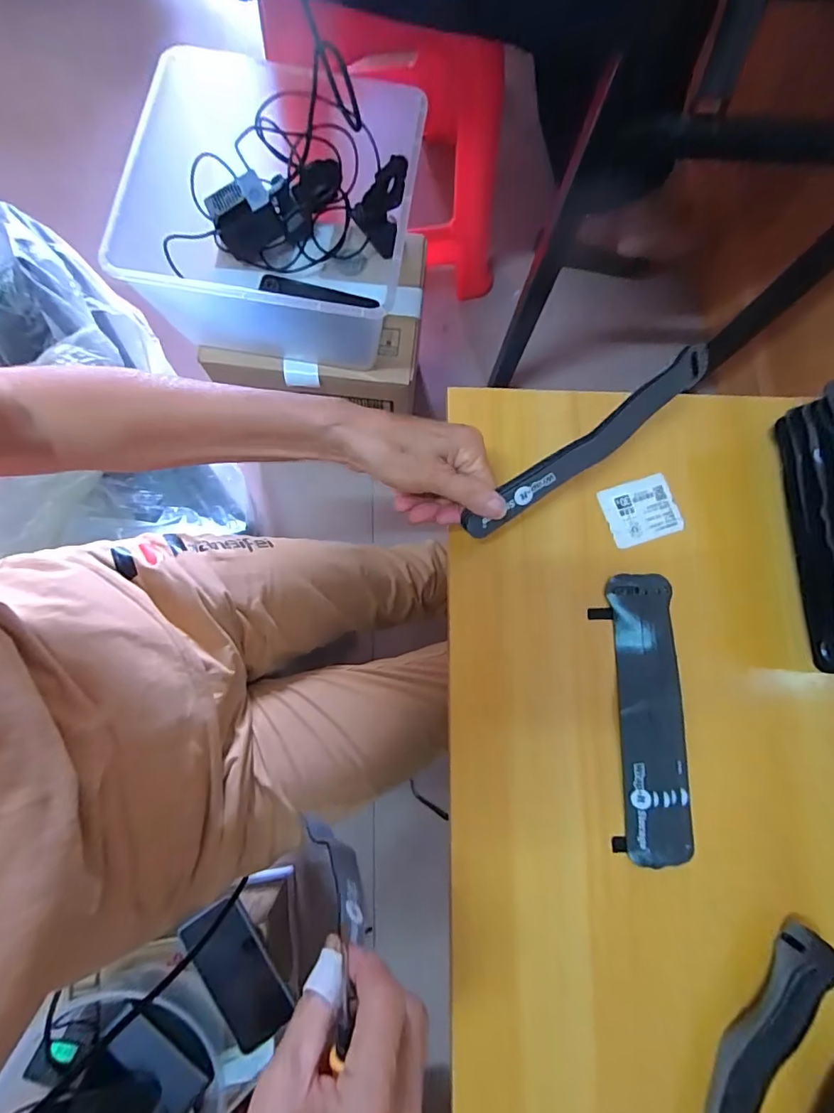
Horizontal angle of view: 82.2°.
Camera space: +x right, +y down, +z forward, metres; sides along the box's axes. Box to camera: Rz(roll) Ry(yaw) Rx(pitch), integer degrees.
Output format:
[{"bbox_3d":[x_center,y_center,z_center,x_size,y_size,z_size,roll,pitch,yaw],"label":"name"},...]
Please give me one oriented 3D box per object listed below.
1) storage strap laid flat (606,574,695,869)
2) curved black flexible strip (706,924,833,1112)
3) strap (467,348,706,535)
[{"bbox_3d":[0.170,0.113,0.348,0.050,0.007,0.196,0,79,-2],"label":"storage strap laid flat"},{"bbox_3d":[0.210,0.328,0.296,0.035,0.019,0.189,28,80,4],"label":"curved black flexible strip"},{"bbox_3d":[0.113,-0.073,0.318,0.190,0.018,0.023,-37,82,2],"label":"strap"}]

